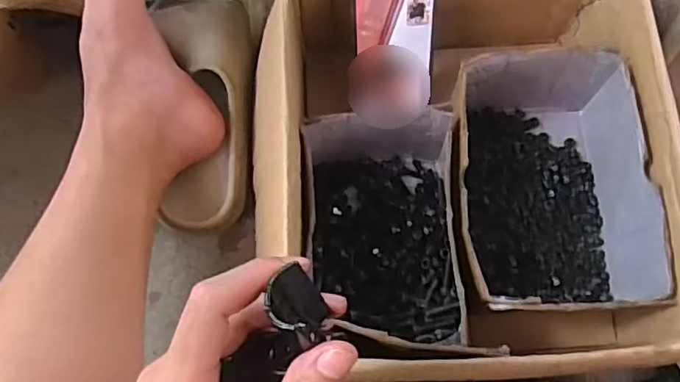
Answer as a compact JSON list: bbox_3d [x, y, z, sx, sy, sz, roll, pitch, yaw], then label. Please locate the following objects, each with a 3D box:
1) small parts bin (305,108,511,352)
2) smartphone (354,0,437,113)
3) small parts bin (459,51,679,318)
[{"bbox_3d":[0.035,0.034,0.496,0.115,0.092,0.176,-4,74,-1],"label":"small parts bin"},{"bbox_3d":[0.049,-0.129,0.512,0.070,0.123,0.011,-5,35,-4],"label":"smartphone"},{"bbox_3d":[0.172,-0.004,0.501,0.144,0.097,0.208,-2,74,-1],"label":"small parts bin"}]

